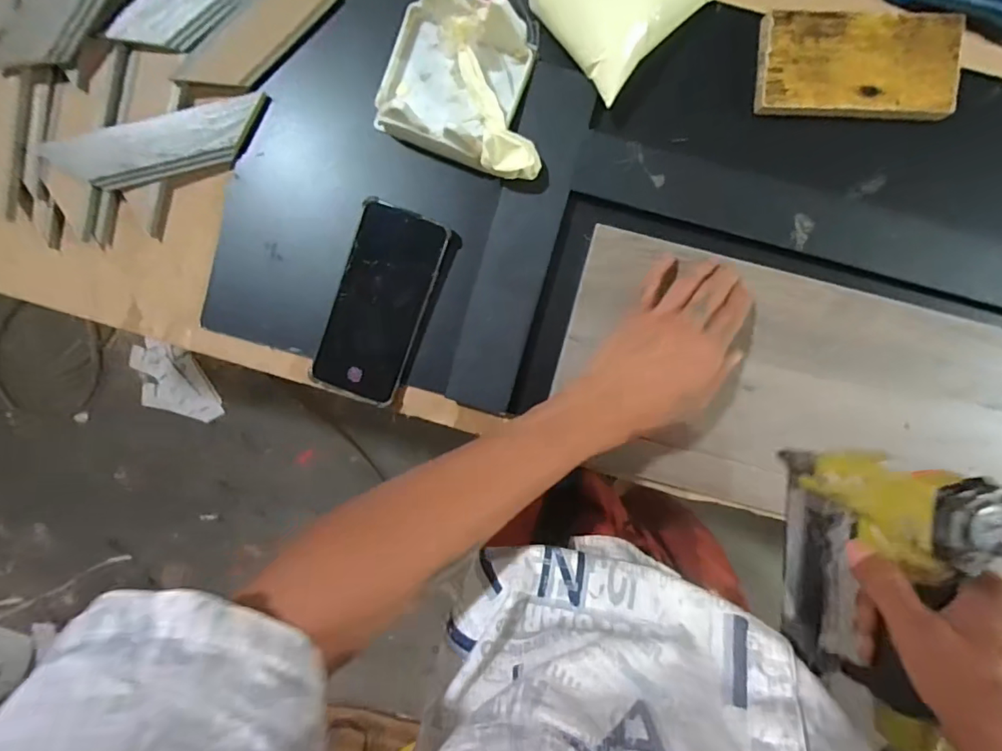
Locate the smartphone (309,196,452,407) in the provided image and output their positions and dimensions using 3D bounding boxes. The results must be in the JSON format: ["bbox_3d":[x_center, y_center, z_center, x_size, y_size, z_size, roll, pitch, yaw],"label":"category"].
[{"bbox_3d":[-0.103,-0.059,0.442,0.075,0.009,0.164,21,95,0],"label":"smartphone"}]

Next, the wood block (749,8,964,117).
[{"bbox_3d":[0.289,-0.251,0.420,0.152,0.015,0.075,3,95,2],"label":"wood block"}]

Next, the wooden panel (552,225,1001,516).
[{"bbox_3d":[0.374,0.052,0.428,0.660,0.022,0.196,15,95,0],"label":"wooden panel"}]

